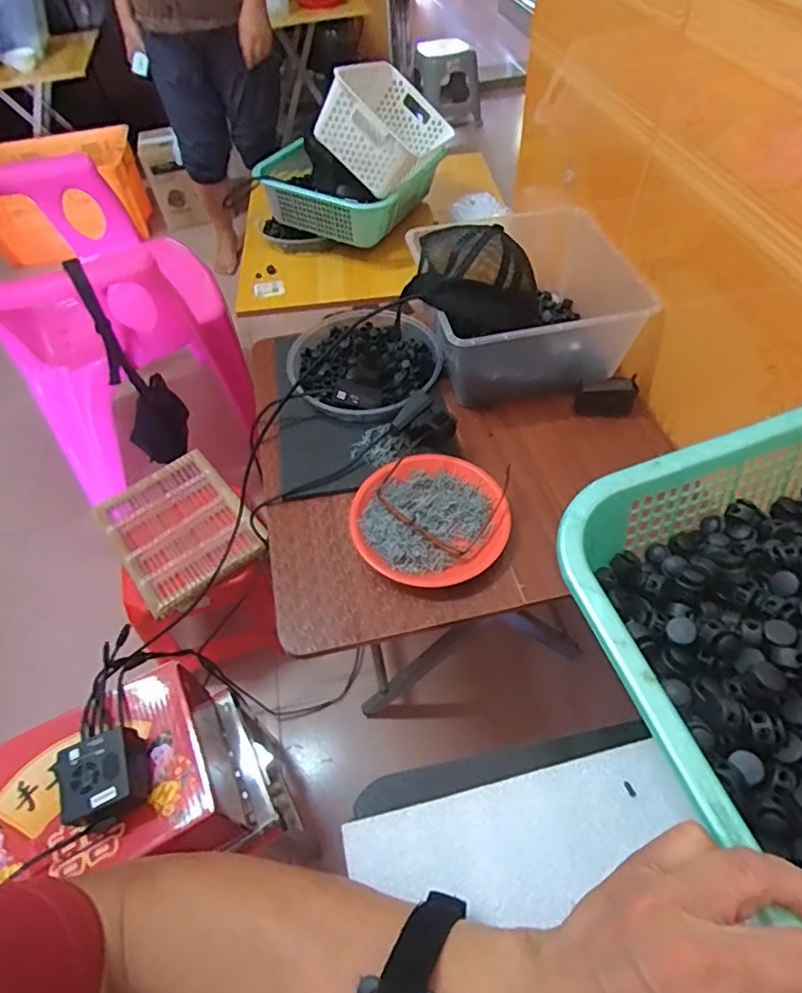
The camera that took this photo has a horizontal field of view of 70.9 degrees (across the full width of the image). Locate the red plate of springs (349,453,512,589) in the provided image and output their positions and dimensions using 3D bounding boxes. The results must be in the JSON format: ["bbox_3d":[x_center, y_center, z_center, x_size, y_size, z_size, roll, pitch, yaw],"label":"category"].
[{"bbox_3d":[0.035,0.024,0.706,0.187,0.027,0.177,-2,53,3],"label":"red plate of springs"}]

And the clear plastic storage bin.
[{"bbox_3d":[0.213,-0.304,0.878,0.306,0.130,0.343,-4,53,2],"label":"clear plastic storage bin"}]

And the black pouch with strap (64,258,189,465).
[{"bbox_3d":[-0.551,-0.248,1.141,0.128,0.416,0.133,-30,56,-17],"label":"black pouch with strap"}]

